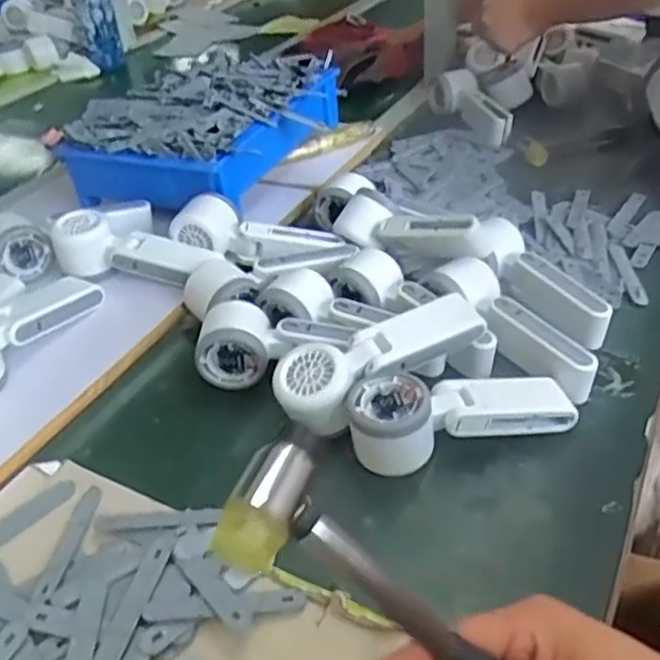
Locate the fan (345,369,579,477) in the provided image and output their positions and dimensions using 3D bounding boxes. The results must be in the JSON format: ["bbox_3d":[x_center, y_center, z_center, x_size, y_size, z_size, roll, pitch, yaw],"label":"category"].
[{"bbox_3d":[0.095,0.059,0.519,0.172,0.051,0.066,-13,39,-13],"label":"fan"}]

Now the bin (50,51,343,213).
[{"bbox_3d":[-0.138,-0.246,0.843,0.243,0.089,0.304,14,41,24],"label":"bin"}]

